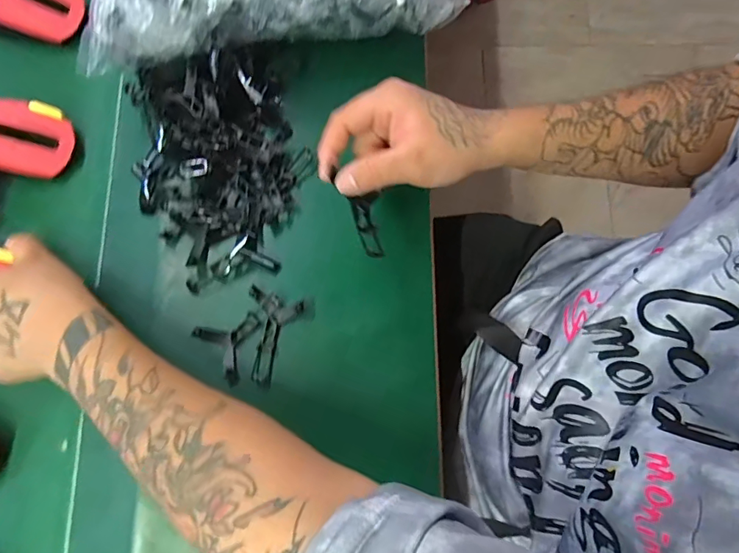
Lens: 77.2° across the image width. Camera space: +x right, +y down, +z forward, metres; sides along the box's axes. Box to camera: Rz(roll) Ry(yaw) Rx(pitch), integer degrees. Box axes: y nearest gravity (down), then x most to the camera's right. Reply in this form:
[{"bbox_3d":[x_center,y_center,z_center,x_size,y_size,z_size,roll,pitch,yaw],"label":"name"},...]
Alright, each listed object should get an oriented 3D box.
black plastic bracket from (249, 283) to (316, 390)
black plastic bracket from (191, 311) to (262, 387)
[{"bbox_3d":[-0.085,0.054,0.405,0.056,0.015,0.081,14,79,2],"label":"black plastic bracket"},{"bbox_3d":[-0.114,0.056,0.396,0.049,0.015,0.057,-37,81,-8],"label":"black plastic bracket"}]

